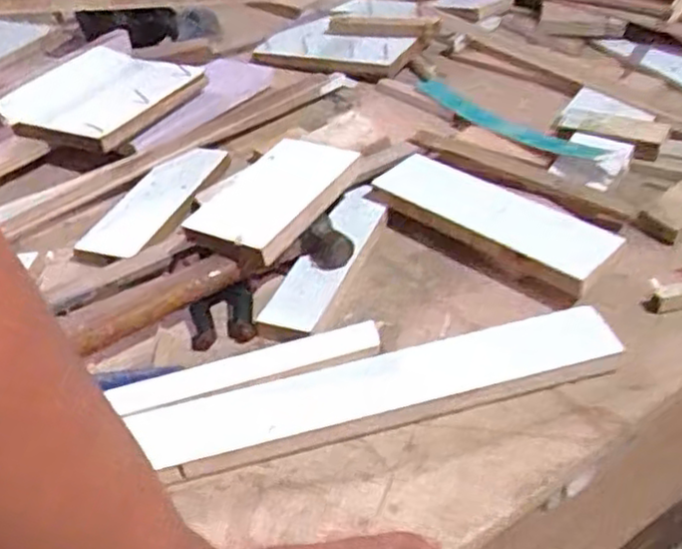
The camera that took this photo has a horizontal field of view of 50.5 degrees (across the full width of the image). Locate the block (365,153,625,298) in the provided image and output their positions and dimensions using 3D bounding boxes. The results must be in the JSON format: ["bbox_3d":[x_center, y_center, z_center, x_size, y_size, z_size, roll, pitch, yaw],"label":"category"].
[{"bbox_3d":[0.127,-0.043,0.621,0.214,0.042,0.073,26,46,35],"label":"block"}]

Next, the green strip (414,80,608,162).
[{"bbox_3d":[0.166,-0.165,0.766,0.035,0.010,0.291,-32,37,-8],"label":"green strip"}]

